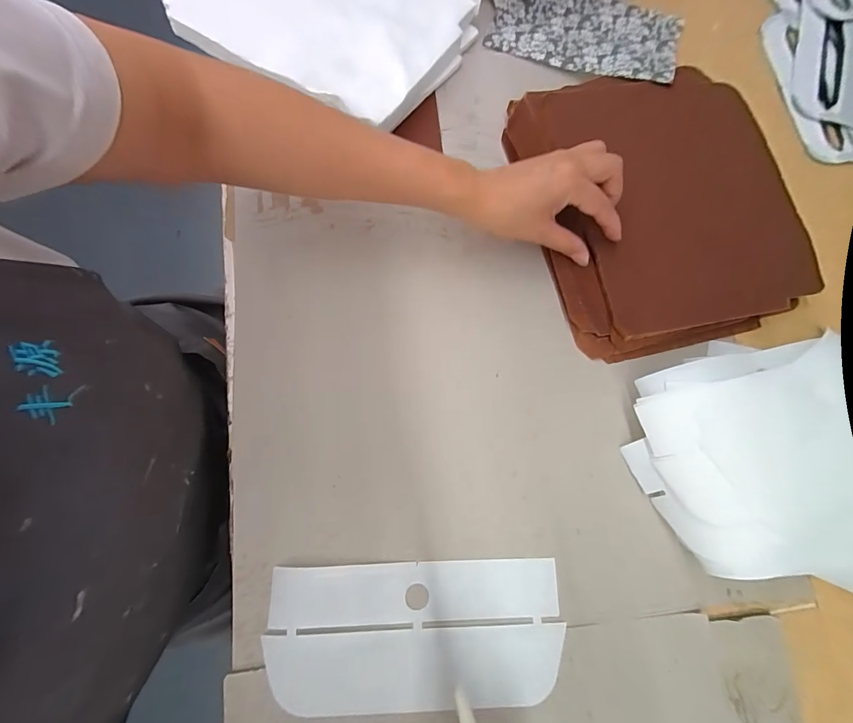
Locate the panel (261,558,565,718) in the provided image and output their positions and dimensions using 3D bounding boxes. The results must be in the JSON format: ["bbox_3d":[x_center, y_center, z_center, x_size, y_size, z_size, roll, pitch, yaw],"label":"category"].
[{"bbox_3d":[-0.007,0.204,0.284,0.214,0.005,0.096,1,75,-5],"label":"panel"}]

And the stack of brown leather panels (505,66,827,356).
[{"bbox_3d":[0.221,-0.153,0.360,0.238,0.038,0.275,-11,78,-2],"label":"stack of brown leather panels"}]

